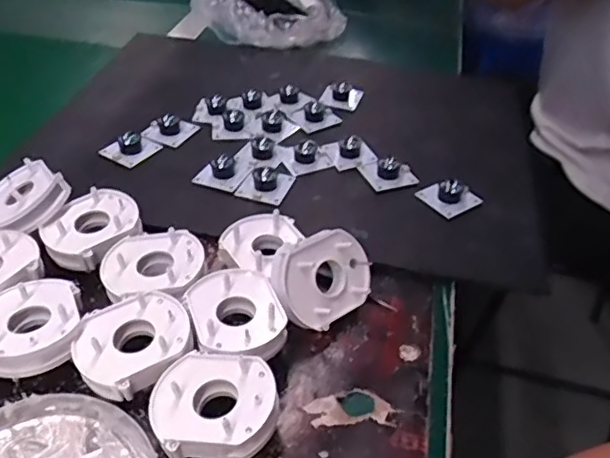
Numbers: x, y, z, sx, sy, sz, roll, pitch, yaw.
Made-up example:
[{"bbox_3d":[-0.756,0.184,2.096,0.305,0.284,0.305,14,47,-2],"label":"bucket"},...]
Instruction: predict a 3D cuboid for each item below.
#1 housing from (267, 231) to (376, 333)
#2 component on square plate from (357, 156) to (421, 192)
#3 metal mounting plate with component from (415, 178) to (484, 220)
[{"bbox_3d":[0.013,0.034,0.406,0.069,0.061,0.023,-25,7,-30],"label":"housing"},{"bbox_3d":[0.078,-0.054,0.548,0.042,0.019,0.042,-9,43,-15],"label":"component on square plate"},{"bbox_3d":[0.129,-0.032,0.516,0.038,0.020,0.042,-22,48,-27],"label":"metal mounting plate with component"}]

